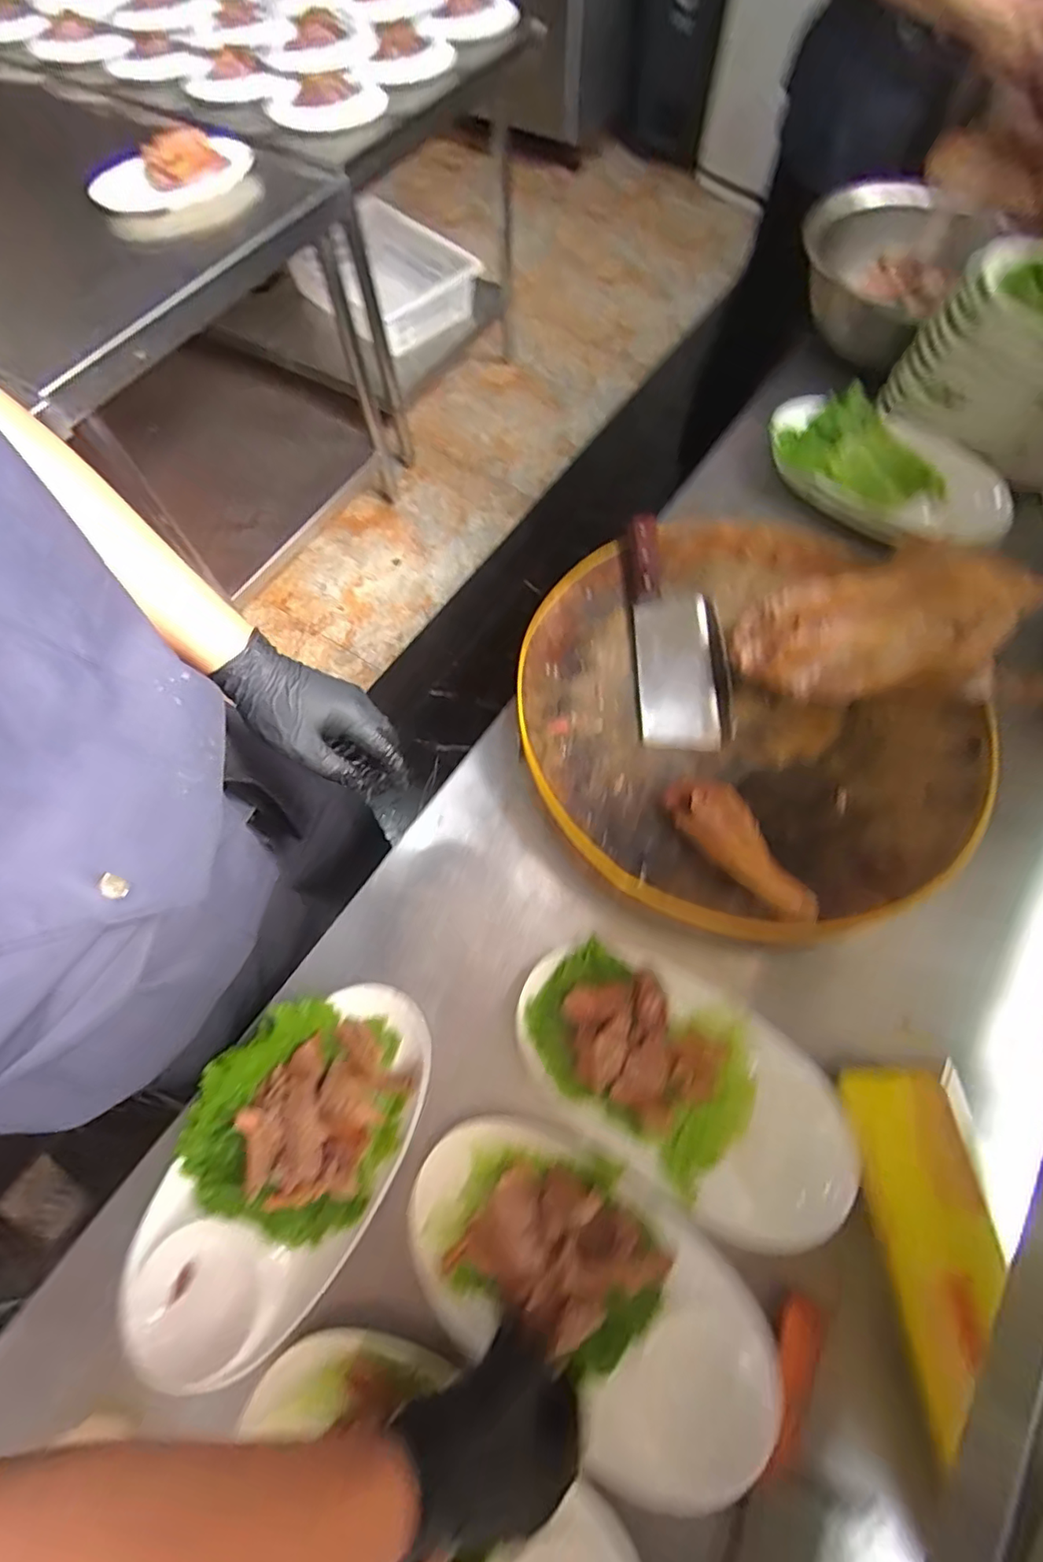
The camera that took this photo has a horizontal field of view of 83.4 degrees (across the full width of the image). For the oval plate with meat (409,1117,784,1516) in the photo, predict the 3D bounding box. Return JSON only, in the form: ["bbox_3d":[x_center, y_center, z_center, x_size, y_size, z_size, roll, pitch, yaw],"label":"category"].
[{"bbox_3d":[0.048,0.394,0.453,0.291,0.036,0.162,34,72,14],"label":"oval plate with meat"}]

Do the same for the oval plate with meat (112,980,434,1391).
[{"bbox_3d":[-0.201,0.316,0.498,0.180,0.055,0.289,22,70,10],"label":"oval plate with meat"}]

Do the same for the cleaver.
[{"bbox_3d":[0.160,-0.161,0.622,0.079,0.040,0.266,-3,68,0],"label":"cleaver"}]

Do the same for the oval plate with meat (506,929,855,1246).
[{"bbox_3d":[0.136,0.260,0.515,0.290,0.037,0.162,32,72,13],"label":"oval plate with meat"}]

